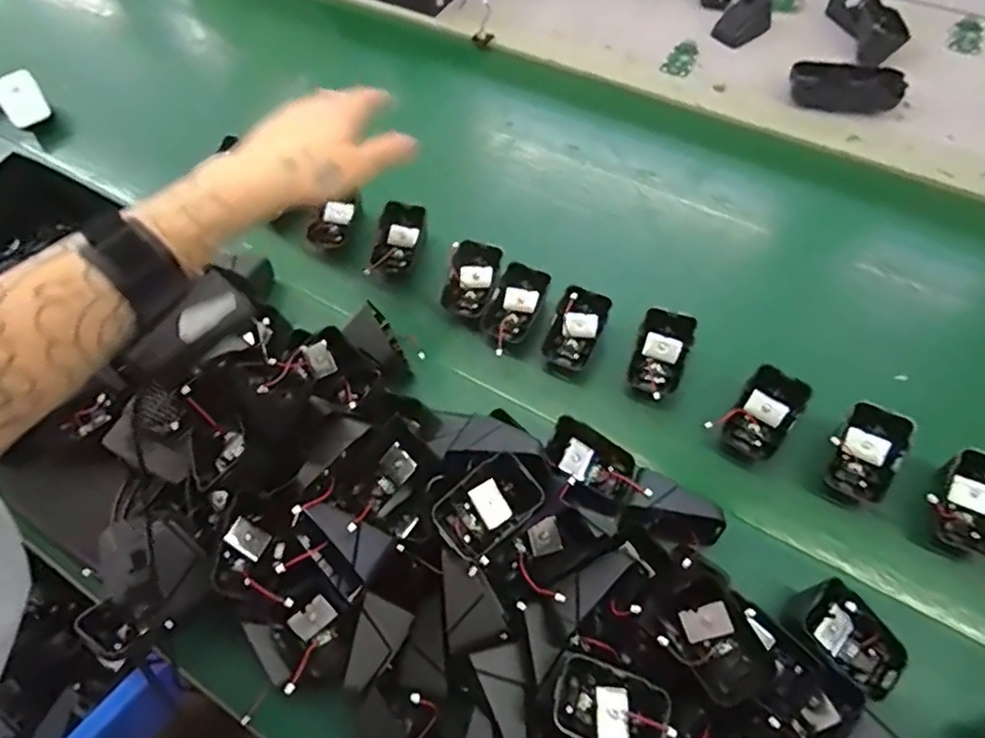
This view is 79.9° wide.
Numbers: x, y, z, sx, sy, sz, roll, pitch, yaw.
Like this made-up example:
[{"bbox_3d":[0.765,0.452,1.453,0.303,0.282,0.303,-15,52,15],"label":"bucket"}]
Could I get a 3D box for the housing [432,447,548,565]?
[{"bbox_3d":[-0.003,0.088,0.380,0.066,0.018,0.044,-38,82,-14],"label":"housing"}]

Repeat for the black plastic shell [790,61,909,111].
[{"bbox_3d":[0.370,-0.298,0.618,0.105,0.031,0.042,13,65,10],"label":"black plastic shell"}]

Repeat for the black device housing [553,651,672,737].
[{"bbox_3d":[0.071,0.204,0.352,0.066,0.016,0.043,18,66,12],"label":"black device housing"}]

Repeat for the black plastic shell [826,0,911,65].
[{"bbox_3d":[0.432,-0.400,0.678,0.046,0.035,0.128,-7,63,0],"label":"black plastic shell"}]

